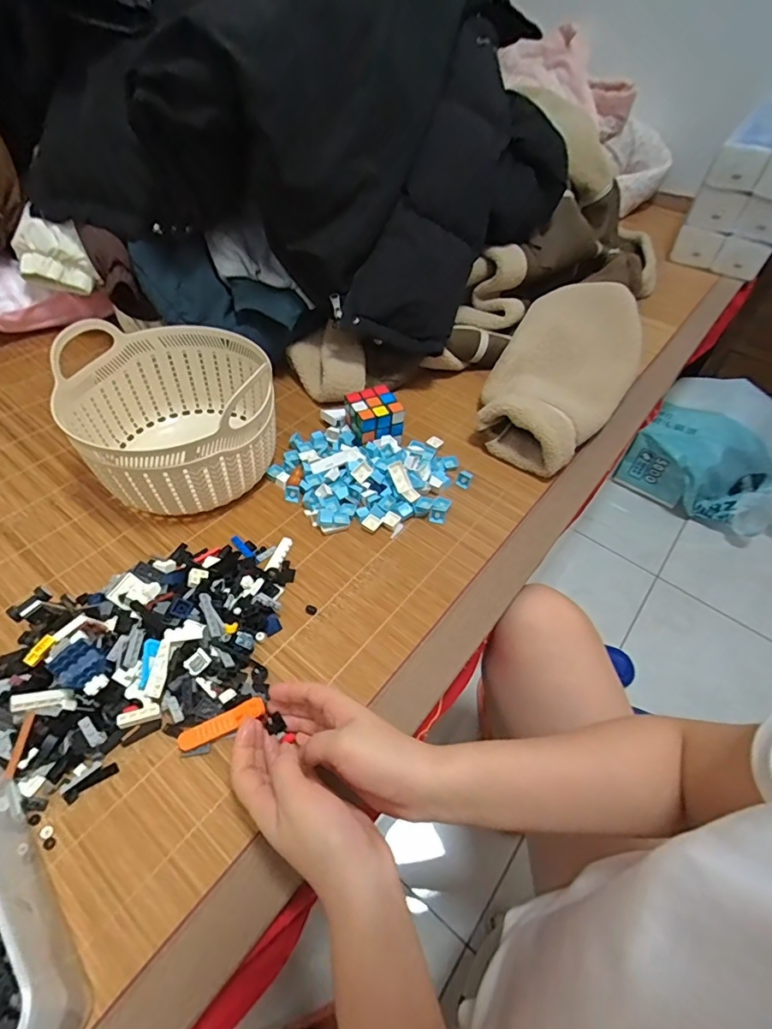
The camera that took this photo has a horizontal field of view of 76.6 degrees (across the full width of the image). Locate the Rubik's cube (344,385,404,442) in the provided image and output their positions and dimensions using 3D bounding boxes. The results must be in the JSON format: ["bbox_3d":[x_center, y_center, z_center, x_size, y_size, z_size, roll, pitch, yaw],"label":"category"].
[{"bbox_3d":[-0.016,-0.125,0.641,0.058,0.059,0.065,-15,53,-16],"label":"Rubik's cube"}]

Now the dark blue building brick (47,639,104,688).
[{"bbox_3d":[-0.247,0.120,0.392,0.031,0.012,0.031,30,55,20],"label":"dark blue building brick"}]

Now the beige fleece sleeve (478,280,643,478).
[{"bbox_3d":[0.261,-0.216,0.709,0.174,0.096,0.378,31,55,20],"label":"beige fleece sleeve"}]

